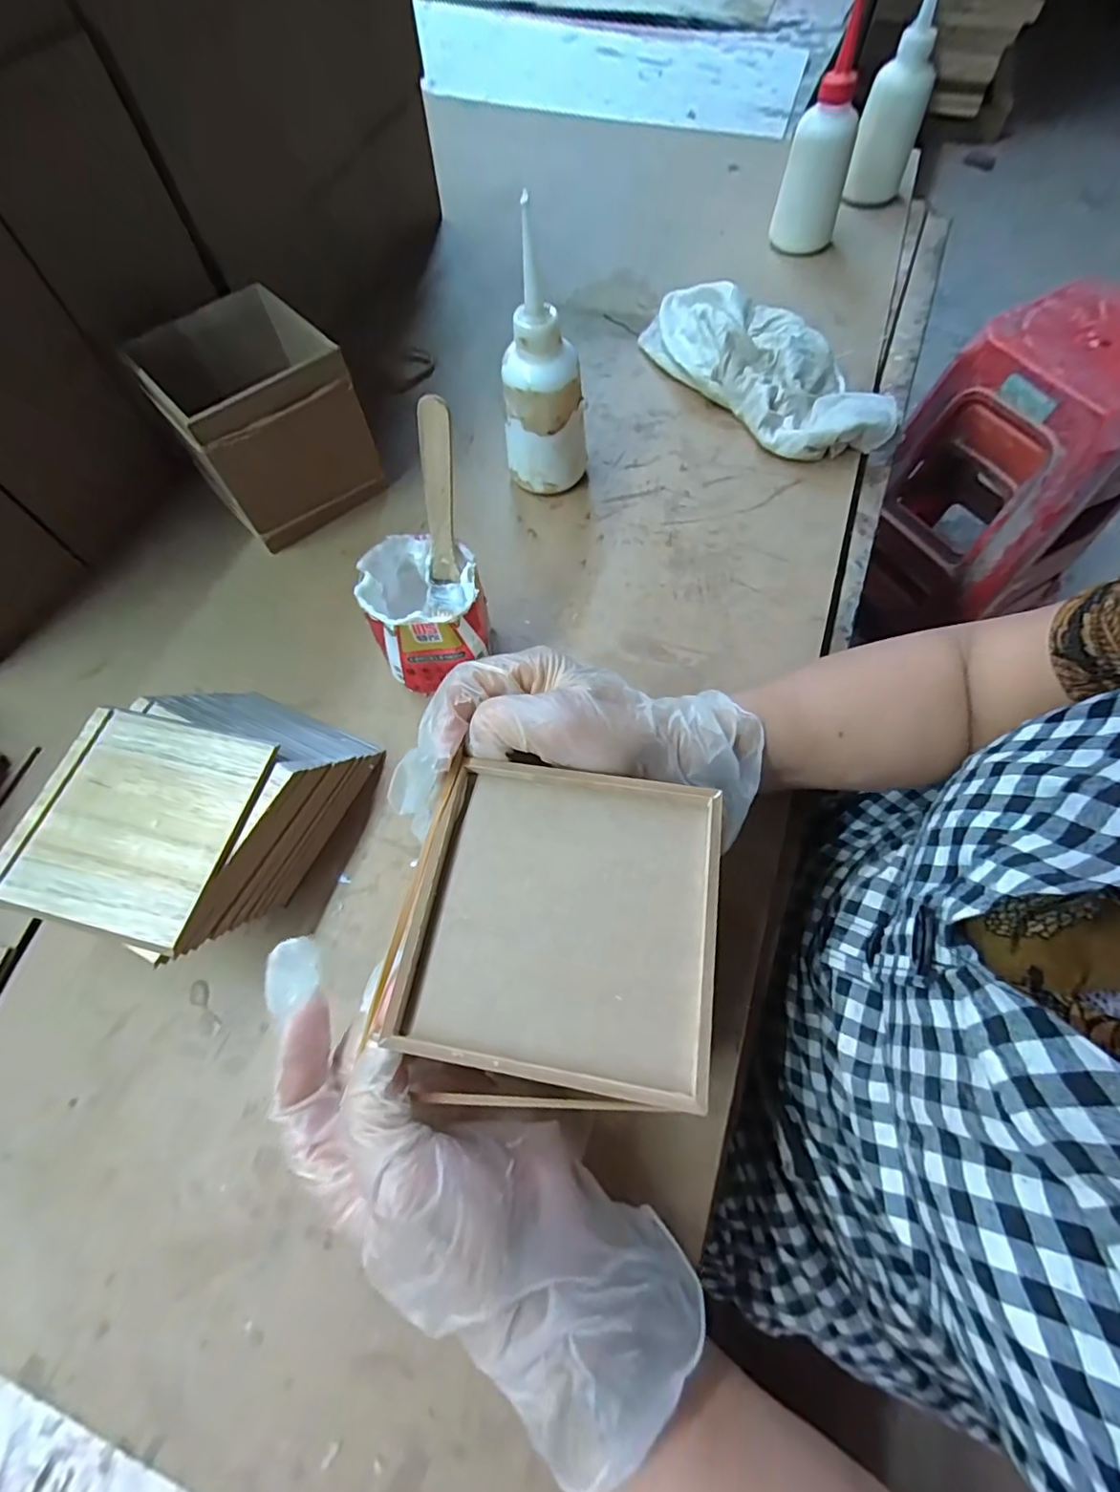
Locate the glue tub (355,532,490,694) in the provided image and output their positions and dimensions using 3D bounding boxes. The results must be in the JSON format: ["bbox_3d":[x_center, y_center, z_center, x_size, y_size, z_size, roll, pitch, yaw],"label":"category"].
[{"bbox_3d":[-0.080,-0.081,0.356,0.067,0.078,0.069,-1,65,1],"label":"glue tub"}]

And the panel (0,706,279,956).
[{"bbox_3d":[-0.213,0.035,0.281,0.106,0.004,0.106,13,66,8],"label":"panel"}]

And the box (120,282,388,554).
[{"bbox_3d":[-0.221,-0.240,0.420,0.109,0.110,0.118,-41,70,-16],"label":"box"}]

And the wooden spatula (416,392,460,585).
[{"bbox_3d":[-0.070,-0.119,0.334,0.018,0.152,0.004,10,40,6],"label":"wooden spatula"}]

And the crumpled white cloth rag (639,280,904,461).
[{"bbox_3d":[0.167,-0.321,0.473,0.089,0.052,0.239,-33,68,-13],"label":"crumpled white cloth rag"}]

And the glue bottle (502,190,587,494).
[{"bbox_3d":[-0.010,-0.253,0.390,0.048,0.160,0.053,37,71,17],"label":"glue bottle"}]

